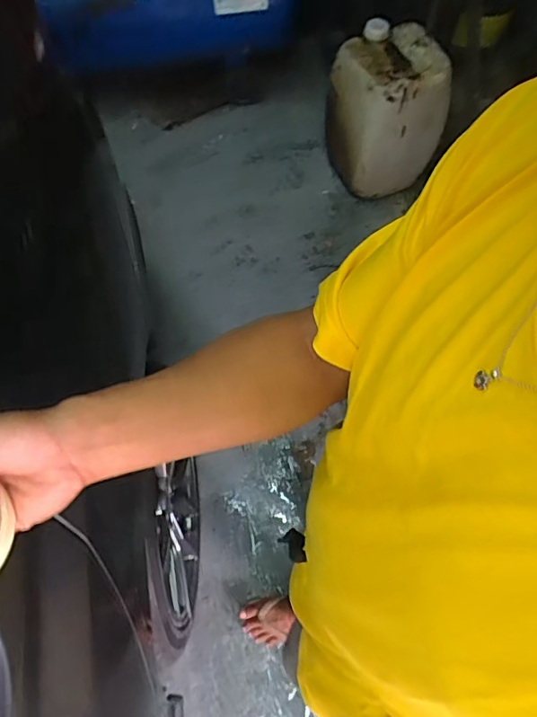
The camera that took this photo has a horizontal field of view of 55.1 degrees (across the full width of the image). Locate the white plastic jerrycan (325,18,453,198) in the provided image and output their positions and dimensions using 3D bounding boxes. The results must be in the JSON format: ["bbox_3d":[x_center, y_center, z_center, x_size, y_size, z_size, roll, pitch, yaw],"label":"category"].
[{"bbox_3d":[0.372,-0.818,1.712,0.297,0.423,0.328,-24,66,-10],"label":"white plastic jerrycan"}]

